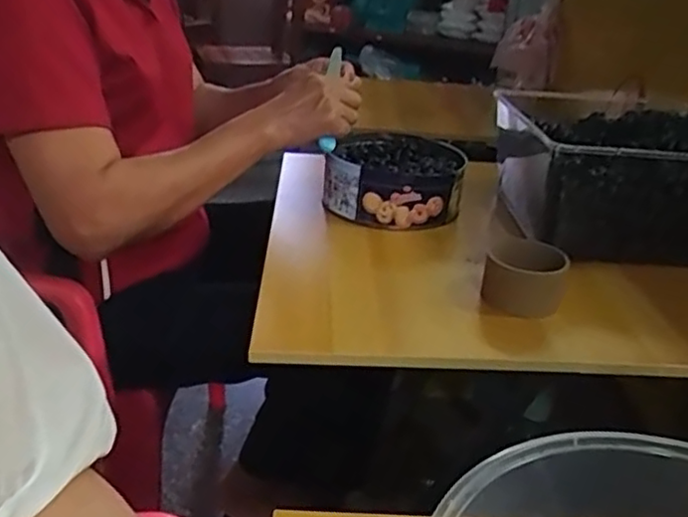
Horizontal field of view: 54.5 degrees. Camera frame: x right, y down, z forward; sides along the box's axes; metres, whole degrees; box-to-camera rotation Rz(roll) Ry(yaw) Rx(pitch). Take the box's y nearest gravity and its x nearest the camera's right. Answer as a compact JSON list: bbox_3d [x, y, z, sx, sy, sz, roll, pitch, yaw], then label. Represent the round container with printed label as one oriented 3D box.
[{"bbox_3d":[0.070,-0.109,0.933,0.183,0.077,0.220,7,26,9],"label":"round container with printed label"}]

